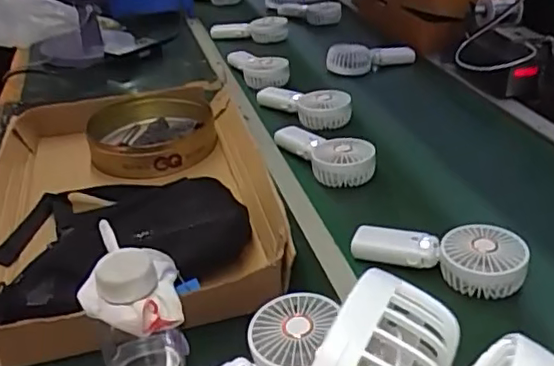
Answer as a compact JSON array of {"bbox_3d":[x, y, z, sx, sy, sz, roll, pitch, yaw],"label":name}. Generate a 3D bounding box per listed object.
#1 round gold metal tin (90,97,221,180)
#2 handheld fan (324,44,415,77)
[{"bbox_3d":[-0.190,-0.075,0.908,0.191,0.060,0.177,-2,27,1],"label":"round gold metal tin"},{"bbox_3d":[0.197,-0.255,1.241,0.203,0.069,0.059,-13,29,-20],"label":"handheld fan"}]

